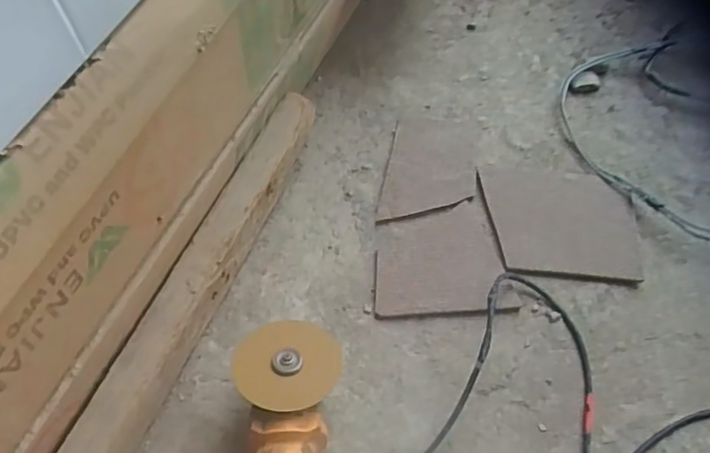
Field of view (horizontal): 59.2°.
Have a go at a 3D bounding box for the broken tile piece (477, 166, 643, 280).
[{"bbox_3d":[0.246,-0.010,0.751,0.173,0.014,0.150,4,57,3],"label":"broken tile piece"}]

